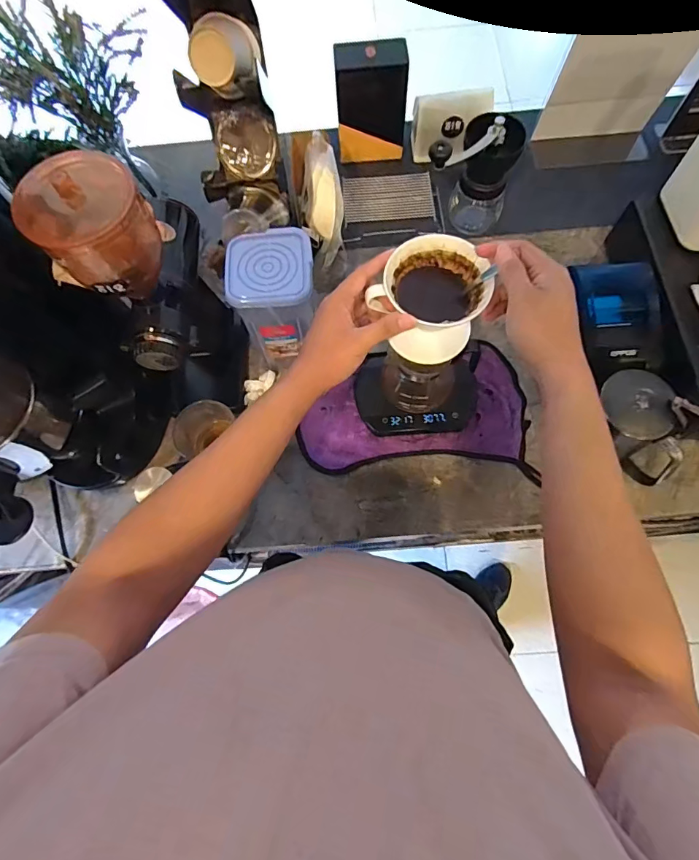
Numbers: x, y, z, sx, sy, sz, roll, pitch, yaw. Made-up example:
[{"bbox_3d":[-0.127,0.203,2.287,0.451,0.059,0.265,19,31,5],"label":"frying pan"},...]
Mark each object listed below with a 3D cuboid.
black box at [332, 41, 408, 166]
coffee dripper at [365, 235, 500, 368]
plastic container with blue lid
[{"bbox_3d":[0.039,-0.555,0.749,0.113,0.162,0.052,-2,71,2],"label":"black box"},{"bbox_3d":[0.094,-0.145,0.496,0.105,0.110,0.109,33,76,13],"label":"coffee dripper"},{"bbox_3d":[-0.096,-0.170,0.592,0.104,0.146,0.110,-6,71,1],"label":"plastic container with blue lid"}]

